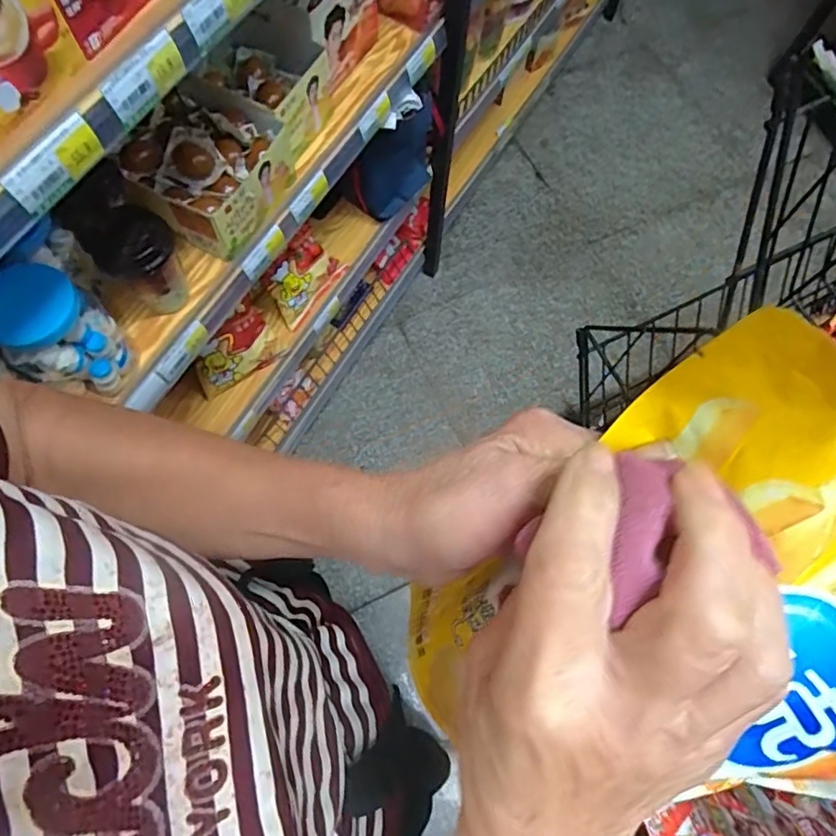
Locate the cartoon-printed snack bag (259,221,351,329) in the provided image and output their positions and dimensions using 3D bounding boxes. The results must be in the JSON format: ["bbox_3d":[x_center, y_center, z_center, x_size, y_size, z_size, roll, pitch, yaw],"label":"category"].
[{"bbox_3d":[-0.207,-0.256,1.024,0.040,0.124,0.149,25,69,37],"label":"cartoon-printed snack bag"}]

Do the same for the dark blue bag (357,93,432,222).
[{"bbox_3d":[-0.027,-0.473,1.034,0.170,0.227,0.049,-41,77,-15],"label":"dark blue bag"}]

